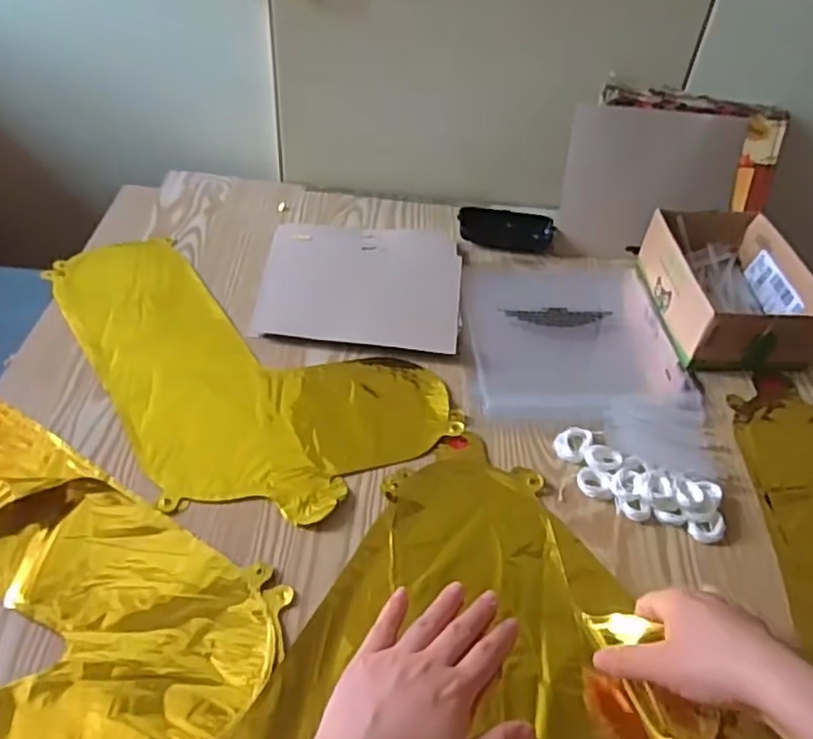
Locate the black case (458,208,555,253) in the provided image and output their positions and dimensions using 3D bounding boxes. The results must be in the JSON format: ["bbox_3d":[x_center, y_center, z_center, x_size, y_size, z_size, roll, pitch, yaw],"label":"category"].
[{"bbox_3d":[0.115,-0.166,0.788,0.105,0.025,0.061,1,44,-4],"label":"black case"}]

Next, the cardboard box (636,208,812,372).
[{"bbox_3d":[0.326,-0.088,0.692,0.139,0.066,0.199,-2,44,-7],"label":"cardboard box"}]

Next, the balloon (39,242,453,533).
[{"bbox_3d":[-0.157,-0.024,0.632,0.237,0.009,0.398,-24,51,-26],"label":"balloon"}]

